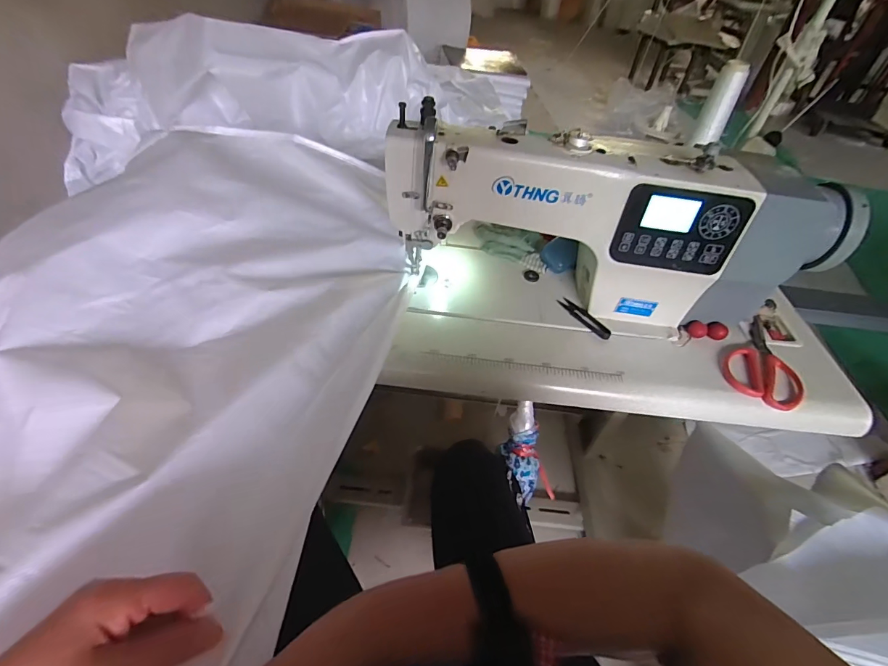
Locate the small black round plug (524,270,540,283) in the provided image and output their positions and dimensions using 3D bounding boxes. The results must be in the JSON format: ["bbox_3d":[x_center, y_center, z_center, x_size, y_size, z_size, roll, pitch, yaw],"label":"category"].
[{"bbox_3d":[0.147,-0.096,0.717,0.025,0.009,0.025,4,46,-4],"label":"small black round plug"}]

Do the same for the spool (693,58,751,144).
[{"bbox_3d":[0.540,-0.446,0.831,0.051,0.142,0.045,27,49,18],"label":"spool"}]

